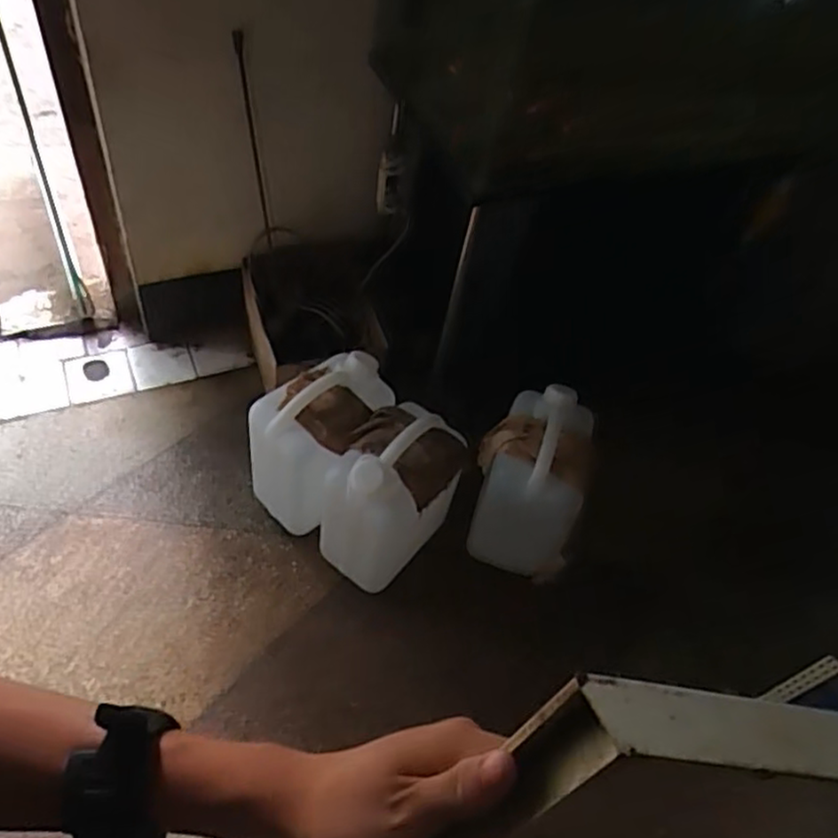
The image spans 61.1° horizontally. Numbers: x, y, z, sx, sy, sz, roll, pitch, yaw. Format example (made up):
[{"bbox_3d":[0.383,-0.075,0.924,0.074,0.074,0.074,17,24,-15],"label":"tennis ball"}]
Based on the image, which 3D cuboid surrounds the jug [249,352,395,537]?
[{"bbox_3d":[-0.206,0.052,1.519,0.235,0.346,0.258,28,53,12],"label":"jug"}]

